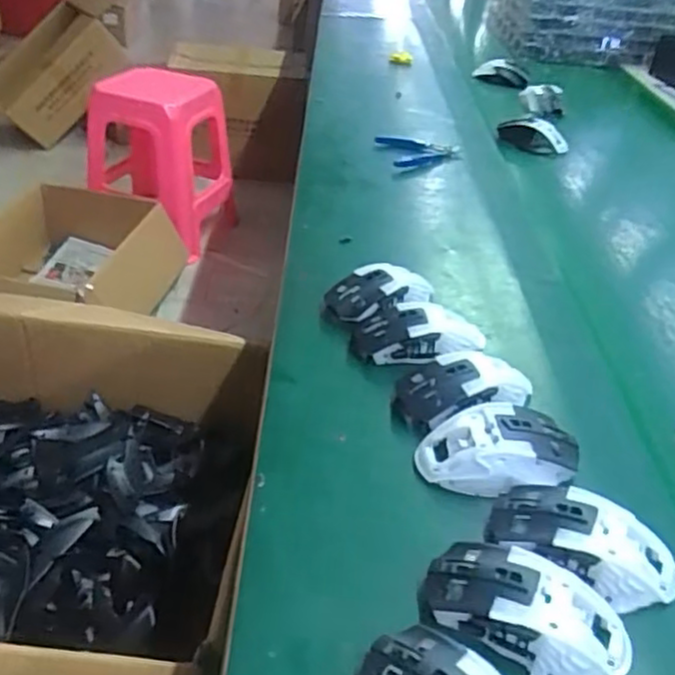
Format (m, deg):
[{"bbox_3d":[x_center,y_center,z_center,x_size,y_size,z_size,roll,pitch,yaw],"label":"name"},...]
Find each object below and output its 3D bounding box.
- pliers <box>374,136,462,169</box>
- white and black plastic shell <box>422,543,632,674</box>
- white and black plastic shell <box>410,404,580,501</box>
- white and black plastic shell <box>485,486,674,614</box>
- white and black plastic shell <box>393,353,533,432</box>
[{"bbox_3d":[0.119,-0.276,1.017,0.104,0.020,0.123,-3,37,-13],"label":"pliers"},{"bbox_3d":[0.109,0.157,0.399,0.115,0.035,0.057,19,38,18],"label":"white and black plastic shell"},{"bbox_3d":[0.117,0.085,0.501,0.114,0.041,0.065,2,36,-6],"label":"white and black plastic shell"},{"bbox_3d":[0.156,0.129,0.438,0.115,0.035,0.055,20,38,19],"label":"white and black plastic shell"},{"bbox_3d":[0.105,0.041,0.557,0.114,0.039,0.069,-9,38,-19],"label":"white and black plastic shell"}]

